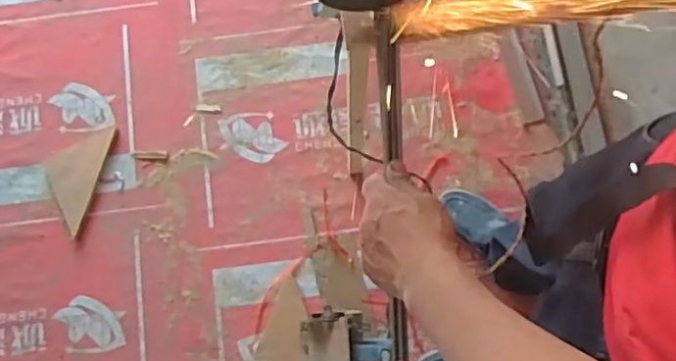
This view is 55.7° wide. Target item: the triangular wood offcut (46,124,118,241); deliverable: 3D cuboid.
[{"bbox_3d":[-0.586,-0.013,1.418,0.116,0.014,0.242,15,78,5],"label":"triangular wood offcut"}]

